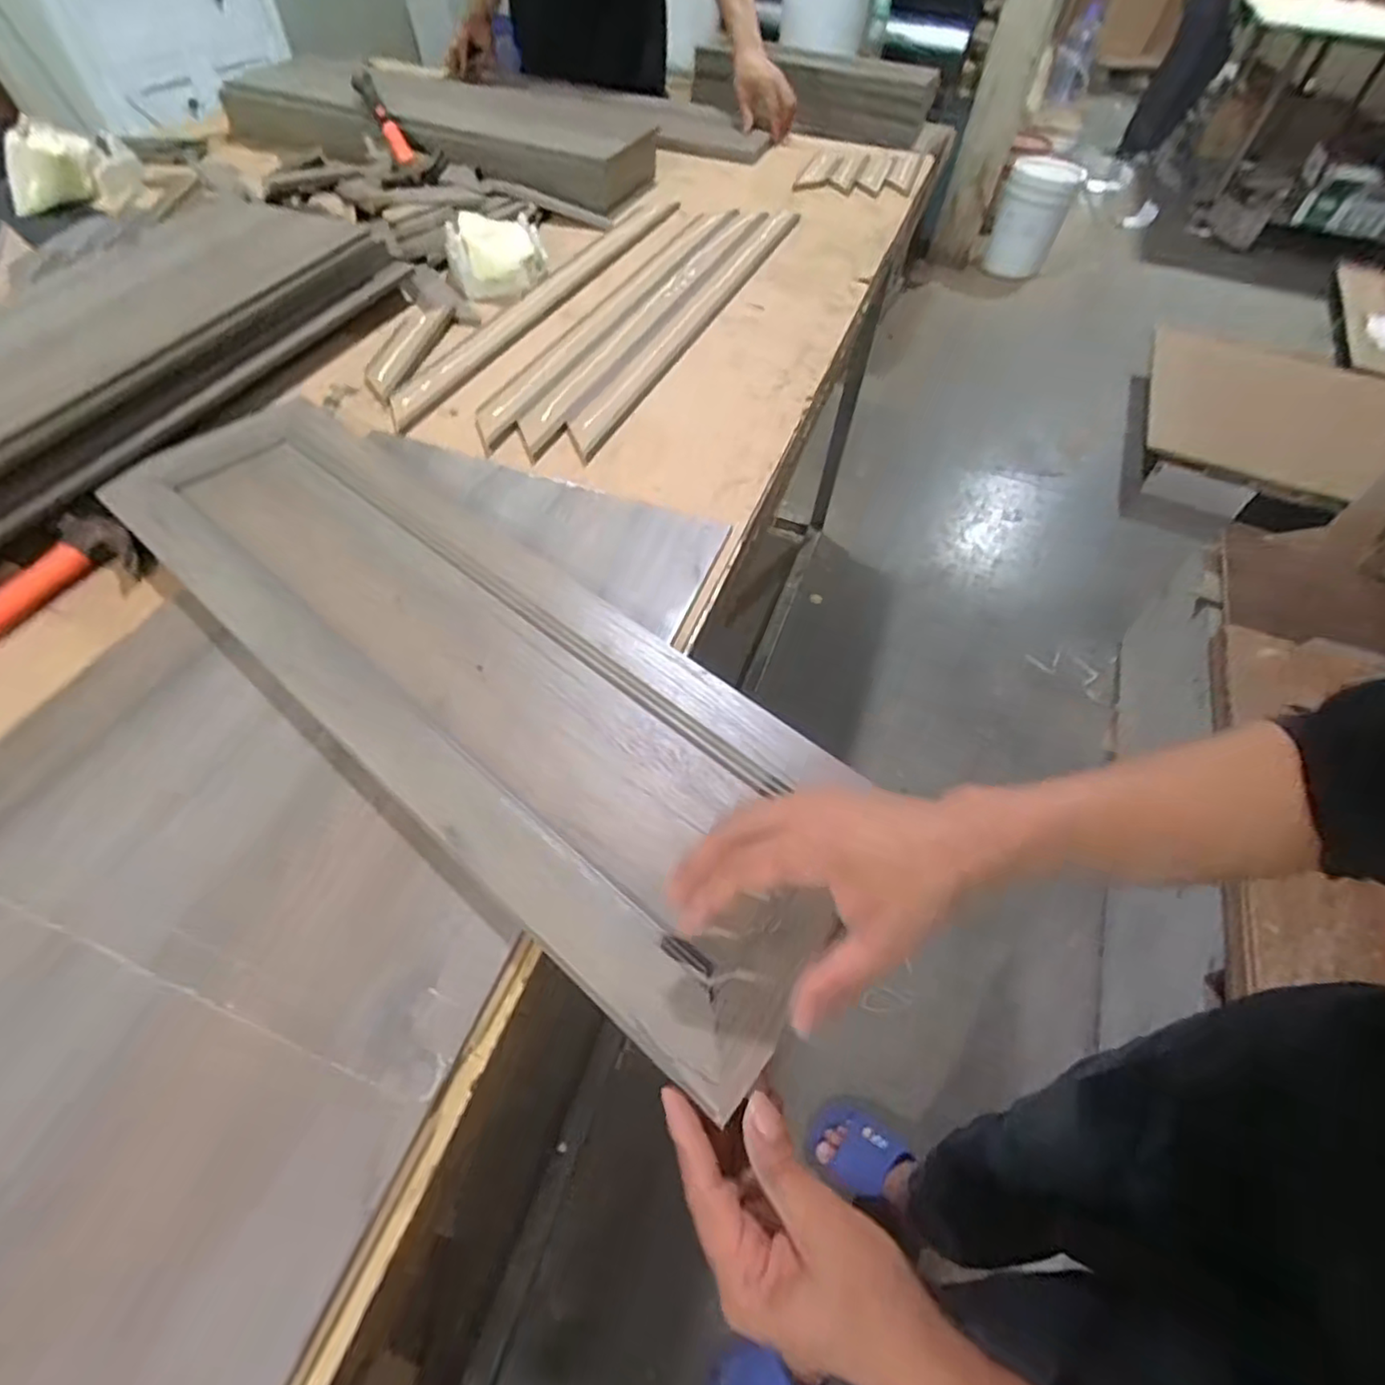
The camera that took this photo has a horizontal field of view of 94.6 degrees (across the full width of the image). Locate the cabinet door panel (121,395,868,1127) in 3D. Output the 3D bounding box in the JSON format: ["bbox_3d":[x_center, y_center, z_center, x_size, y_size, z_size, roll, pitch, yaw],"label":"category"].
[{"bbox_3d":[-0.171,-0.042,0.454,0.645,0.020,0.199,37,61,22],"label":"cabinet door panel"}]

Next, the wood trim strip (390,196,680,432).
[{"bbox_3d":[-0.172,-0.523,0.816,0.055,0.017,0.672,22,57,10],"label":"wood trim strip"}]

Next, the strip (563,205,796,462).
[{"bbox_3d":[0.007,-0.472,0.786,0.055,0.011,0.637,21,57,10],"label":"strip"}]

